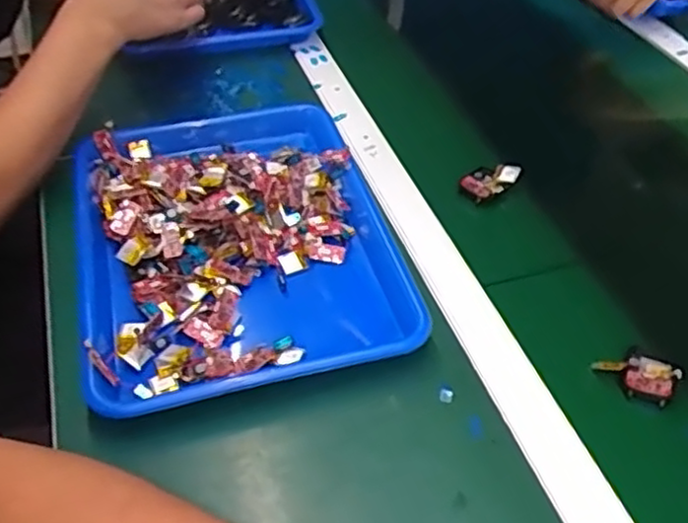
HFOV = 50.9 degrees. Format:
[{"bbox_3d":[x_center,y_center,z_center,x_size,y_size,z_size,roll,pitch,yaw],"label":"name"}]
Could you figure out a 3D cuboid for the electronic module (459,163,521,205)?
[{"bbox_3d":[0.140,-0.078,0.688,0.053,0.025,0.028,-17,46,-18],"label":"electronic module"}]

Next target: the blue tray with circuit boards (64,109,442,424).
[{"bbox_3d":[-0.093,-0.024,0.605,0.255,0.043,0.325,-11,45,-13],"label":"blue tray with circuit boards"}]

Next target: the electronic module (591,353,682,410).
[{"bbox_3d":[0.213,0.082,0.528,0.055,0.017,0.036,29,50,26],"label":"electronic module"}]

